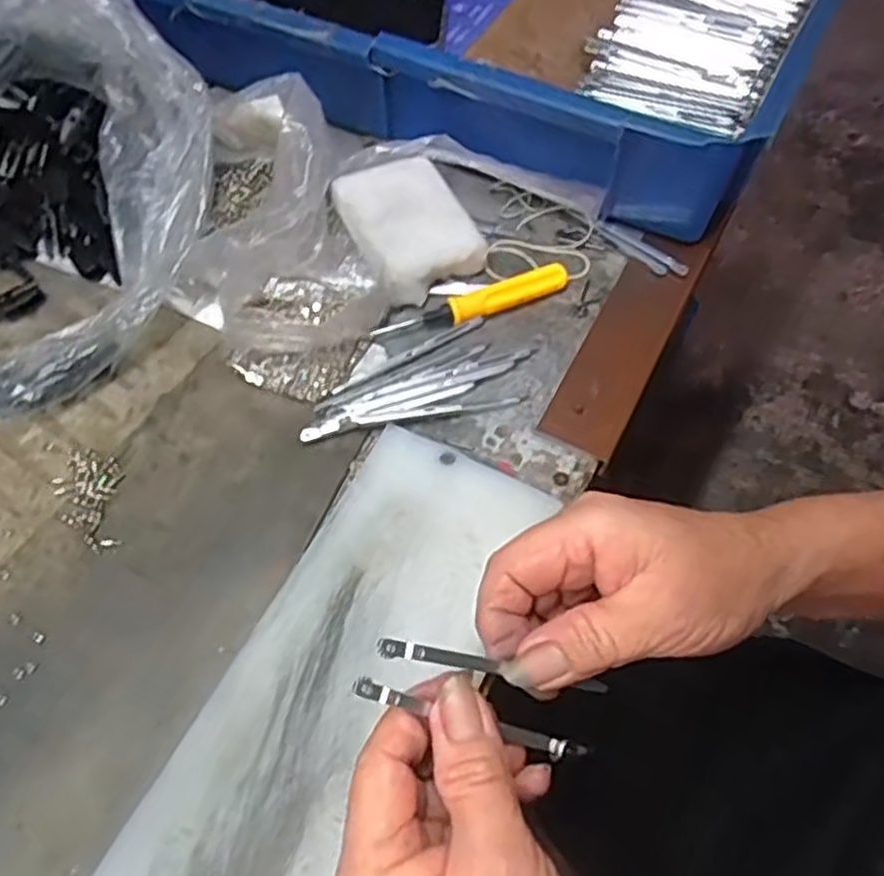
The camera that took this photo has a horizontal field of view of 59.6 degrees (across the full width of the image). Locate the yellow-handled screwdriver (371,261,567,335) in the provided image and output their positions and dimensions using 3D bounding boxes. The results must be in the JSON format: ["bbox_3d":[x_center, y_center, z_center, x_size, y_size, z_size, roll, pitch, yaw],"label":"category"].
[{"bbox_3d":[0.017,-0.074,0.416,0.108,0.015,0.014,-16,59,-12],"label":"yellow-handled screwdriver"}]

